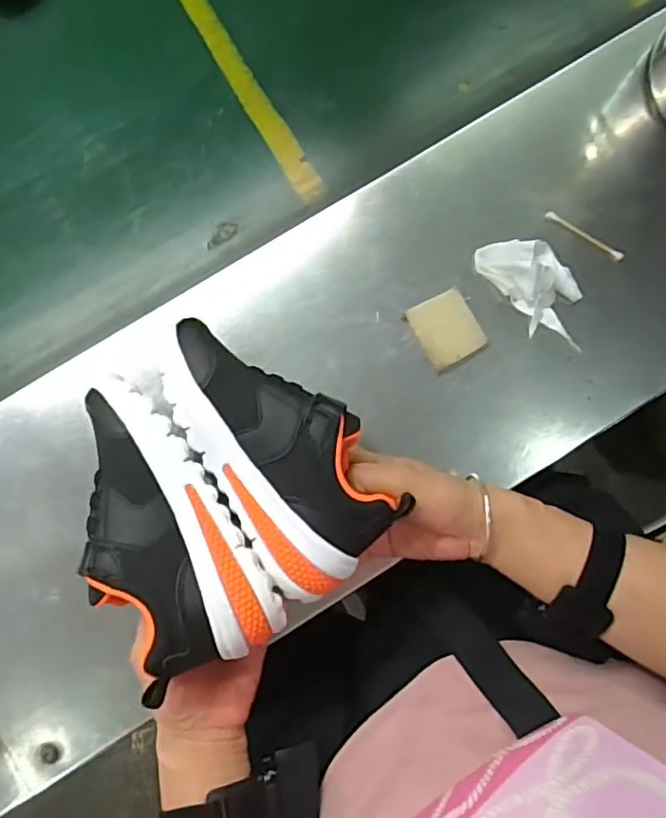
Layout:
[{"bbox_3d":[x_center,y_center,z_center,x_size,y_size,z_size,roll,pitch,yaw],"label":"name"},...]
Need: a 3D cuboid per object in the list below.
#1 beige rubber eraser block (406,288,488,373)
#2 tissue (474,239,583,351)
[{"bbox_3d":[0.091,-0.064,0.478,0.048,0.005,0.054,-26,82,-3],"label":"beige rubber eraser block"},{"bbox_3d":[0.163,-0.098,0.474,0.051,0.022,0.101,-40,83,-5],"label":"tissue"}]

